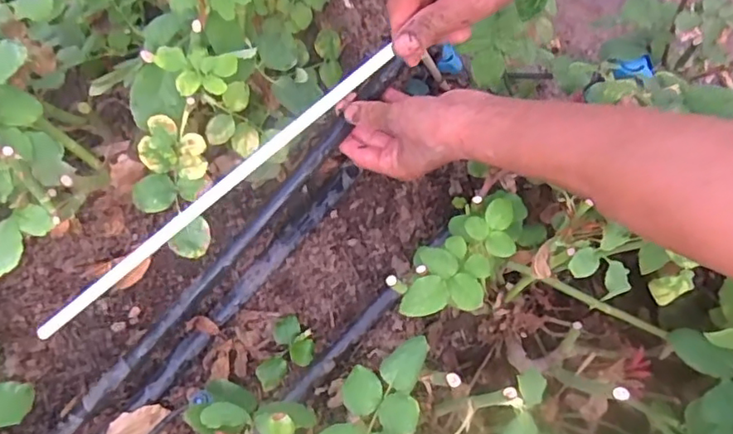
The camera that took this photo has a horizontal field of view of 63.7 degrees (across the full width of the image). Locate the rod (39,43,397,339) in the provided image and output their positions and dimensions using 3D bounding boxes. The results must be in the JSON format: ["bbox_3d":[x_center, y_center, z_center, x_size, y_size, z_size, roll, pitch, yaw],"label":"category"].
[{"bbox_3d":[-0.102,-0.017,0.403,0.304,0.009,0.008,-39,79,1],"label":"rod"}]

